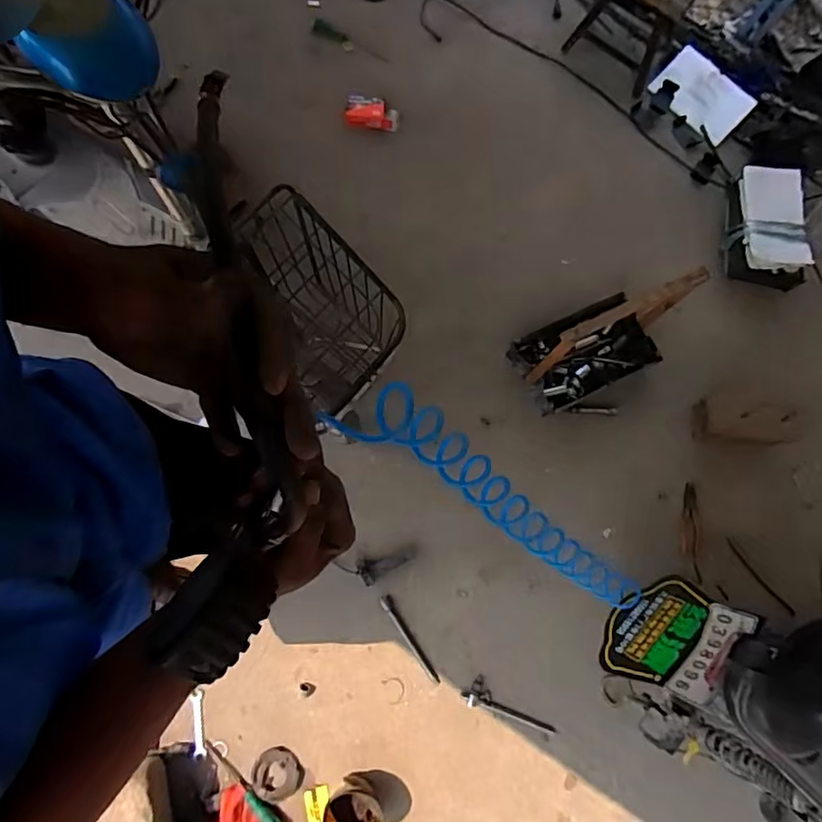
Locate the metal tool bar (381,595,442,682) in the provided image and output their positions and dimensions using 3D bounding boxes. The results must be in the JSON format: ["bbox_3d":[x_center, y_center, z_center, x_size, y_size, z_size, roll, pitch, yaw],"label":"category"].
[{"bbox_3d":[-0.004,0.558,1.371,0.029,0.012,0.234,-32,83,-13],"label":"metal tool bar"}]

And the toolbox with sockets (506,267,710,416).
[{"bbox_3d":[0.489,-0.206,1.397,0.394,0.361,0.220,-25,81,-12],"label":"toolbox with sockets"}]

